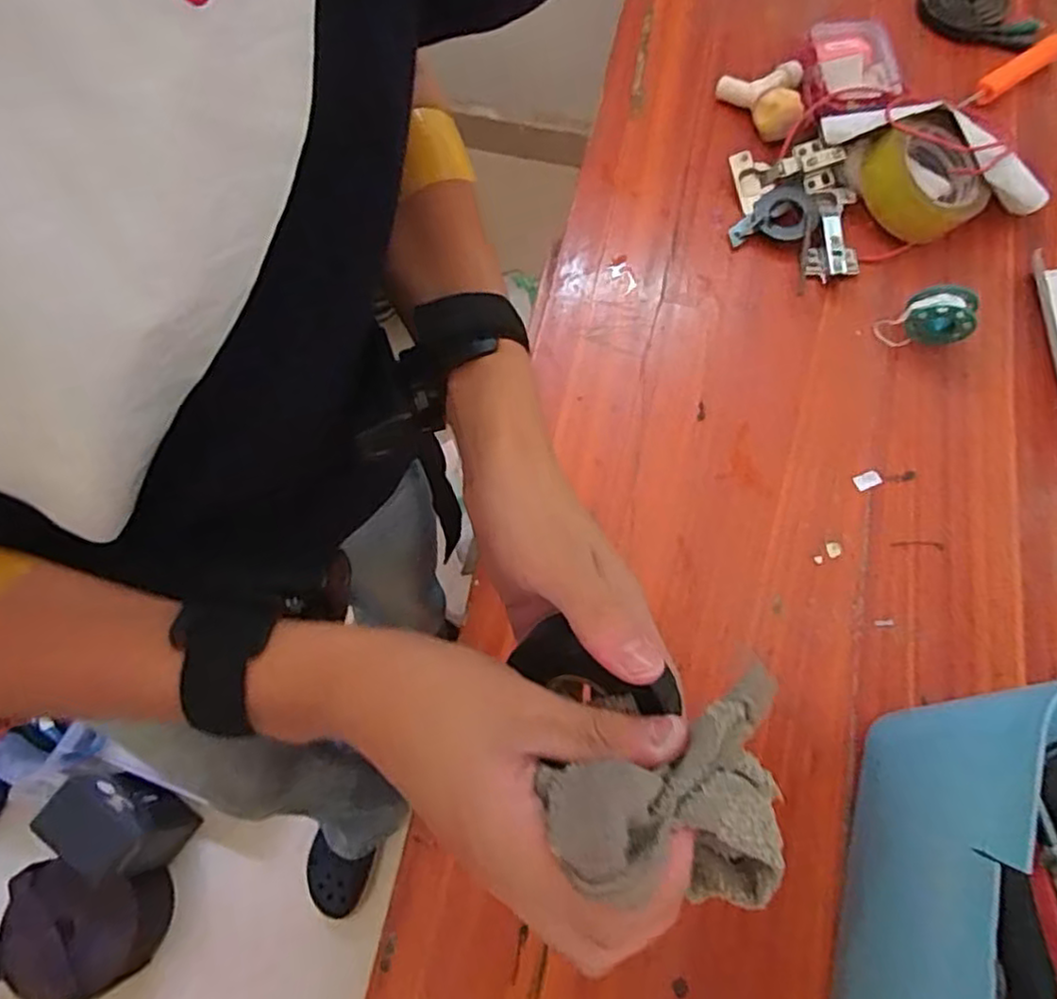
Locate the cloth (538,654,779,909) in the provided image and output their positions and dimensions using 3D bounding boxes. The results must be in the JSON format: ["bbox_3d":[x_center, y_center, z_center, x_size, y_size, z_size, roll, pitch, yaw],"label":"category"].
[{"bbox_3d":[0.046,0.098,0.232,0.081,0.048,0.075,-1,72,-1],"label":"cloth"}]

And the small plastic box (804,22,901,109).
[{"bbox_3d":[0.326,-0.437,0.706,0.088,0.038,0.109,5,72,1],"label":"small plastic box"}]

